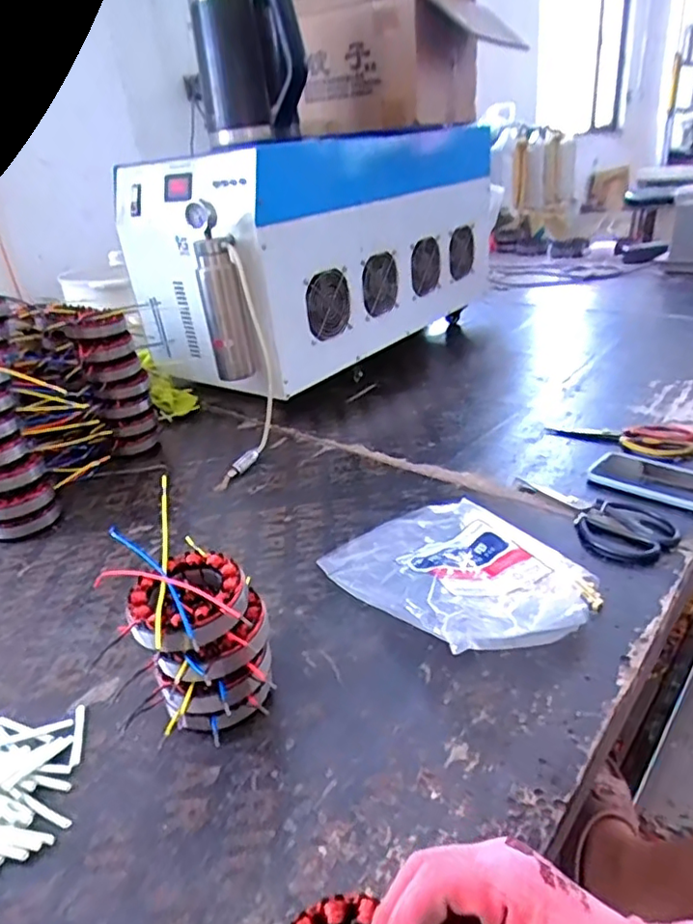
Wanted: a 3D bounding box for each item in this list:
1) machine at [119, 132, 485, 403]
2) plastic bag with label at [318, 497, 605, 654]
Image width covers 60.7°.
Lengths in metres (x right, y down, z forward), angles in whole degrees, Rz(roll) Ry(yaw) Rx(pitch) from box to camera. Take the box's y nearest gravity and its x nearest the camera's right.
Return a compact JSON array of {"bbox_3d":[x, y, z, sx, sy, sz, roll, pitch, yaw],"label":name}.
[{"bbox_3d":[0.000,-0.461,1.261,0.353,0.368,0.858,20,36,41],"label":"machine"},{"bbox_3d":[0.114,0.098,0.602,0.203,0.060,0.255,-19,30,-25],"label":"plastic bag with label"}]

